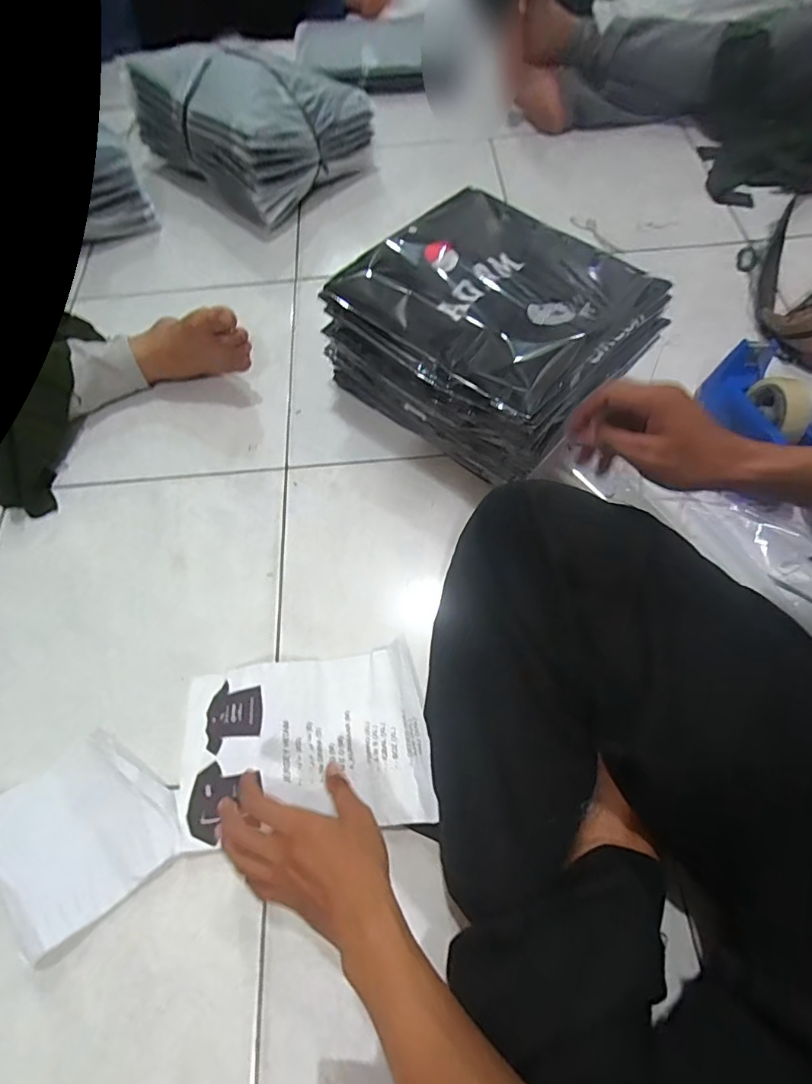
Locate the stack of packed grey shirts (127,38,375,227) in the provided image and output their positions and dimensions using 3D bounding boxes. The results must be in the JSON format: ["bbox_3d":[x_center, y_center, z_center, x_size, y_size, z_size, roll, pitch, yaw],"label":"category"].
[{"bbox_3d":[-0.300,-0.802,0.935,0.361,0.178,0.280,35,71,19],"label":"stack of packed grey shirts"}]

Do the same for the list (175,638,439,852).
[{"bbox_3d":[-0.109,0.213,0.523,0.272,0.029,0.172,-7,62,-1],"label":"list"}]

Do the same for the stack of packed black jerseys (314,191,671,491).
[{"bbox_3d":[0.108,-0.264,0.651,0.337,0.191,0.290,40,72,20],"label":"stack of packed black jerseys"}]

